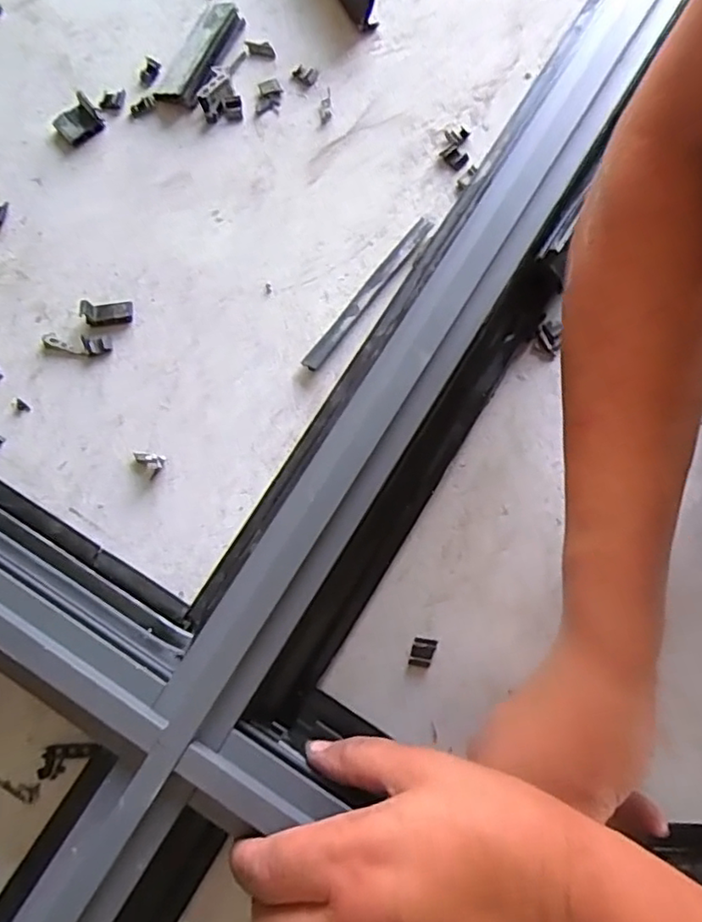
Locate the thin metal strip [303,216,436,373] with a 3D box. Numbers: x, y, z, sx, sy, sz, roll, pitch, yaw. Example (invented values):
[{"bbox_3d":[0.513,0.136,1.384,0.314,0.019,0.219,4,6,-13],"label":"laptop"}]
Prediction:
[{"bbox_3d":[0.012,-0.109,0.389,0.012,0.008,0.129,36,80,8],"label":"thin metal strip"}]

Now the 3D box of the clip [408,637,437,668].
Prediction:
[{"bbox_3d":[0.040,0.109,0.341,0.012,0.004,0.018,18,78,4],"label":"clip"}]

